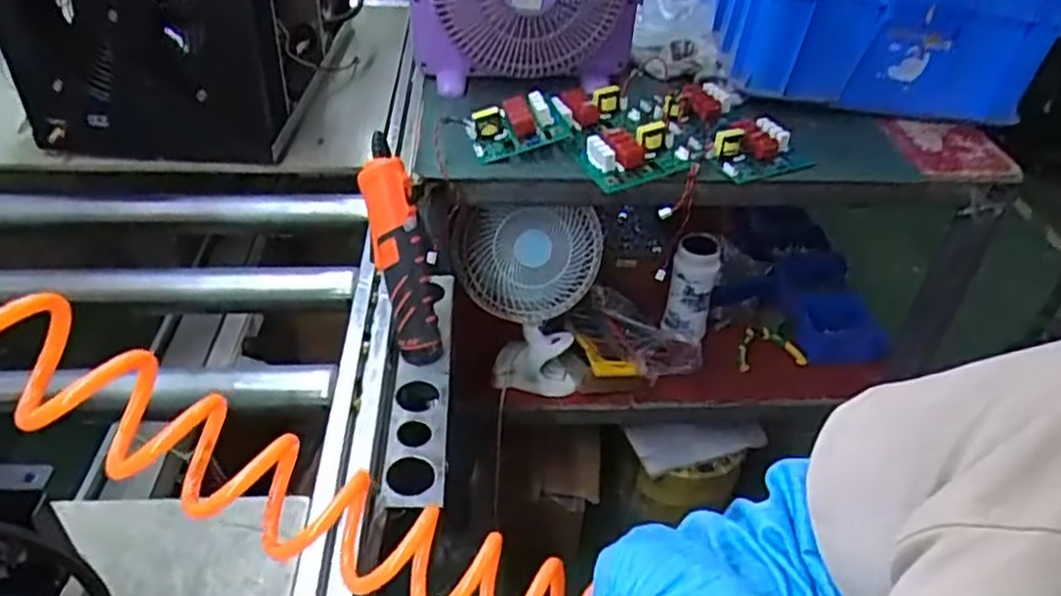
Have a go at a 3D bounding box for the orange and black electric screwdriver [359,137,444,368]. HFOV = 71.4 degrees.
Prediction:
[{"bbox_3d":[-0.124,-0.043,0.696,0.048,0.214,0.041,-16,15,-21],"label":"orange and black electric screwdriver"}]

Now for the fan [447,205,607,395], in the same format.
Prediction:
[{"bbox_3d":[-0.004,-0.008,1.076,0.204,0.342,0.107,0,40,-3],"label":"fan"}]

